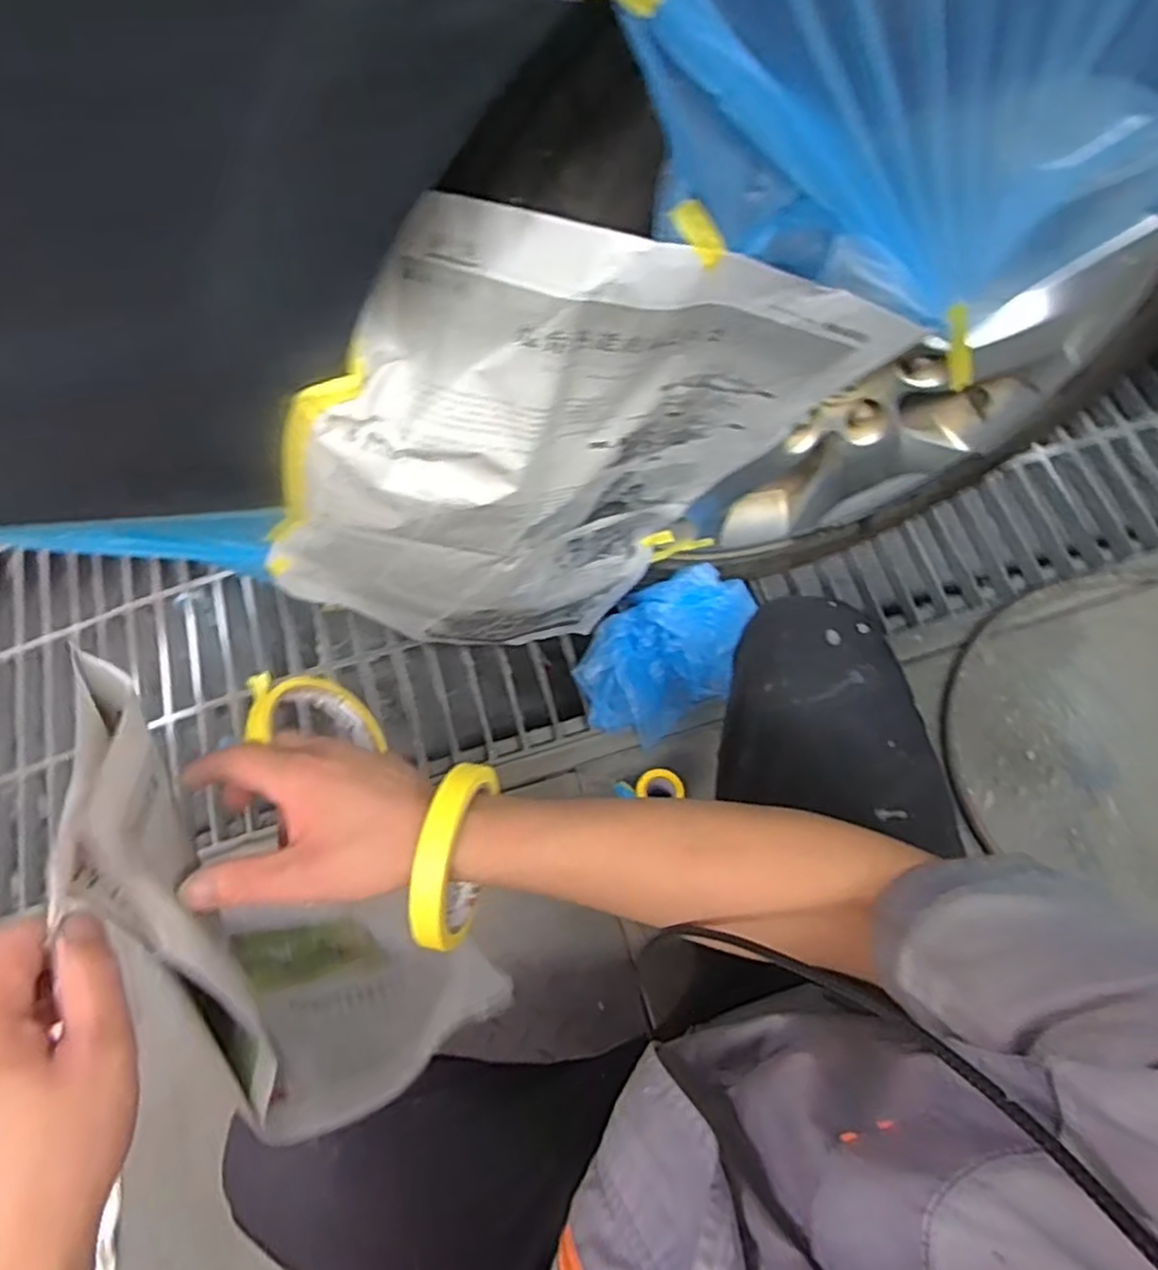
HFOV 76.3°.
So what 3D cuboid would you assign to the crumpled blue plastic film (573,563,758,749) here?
[{"bbox_3d":[0.095,0.020,0.807,0.195,0.133,0.142,-29,72,-7],"label":"crumpled blue plastic film"}]

